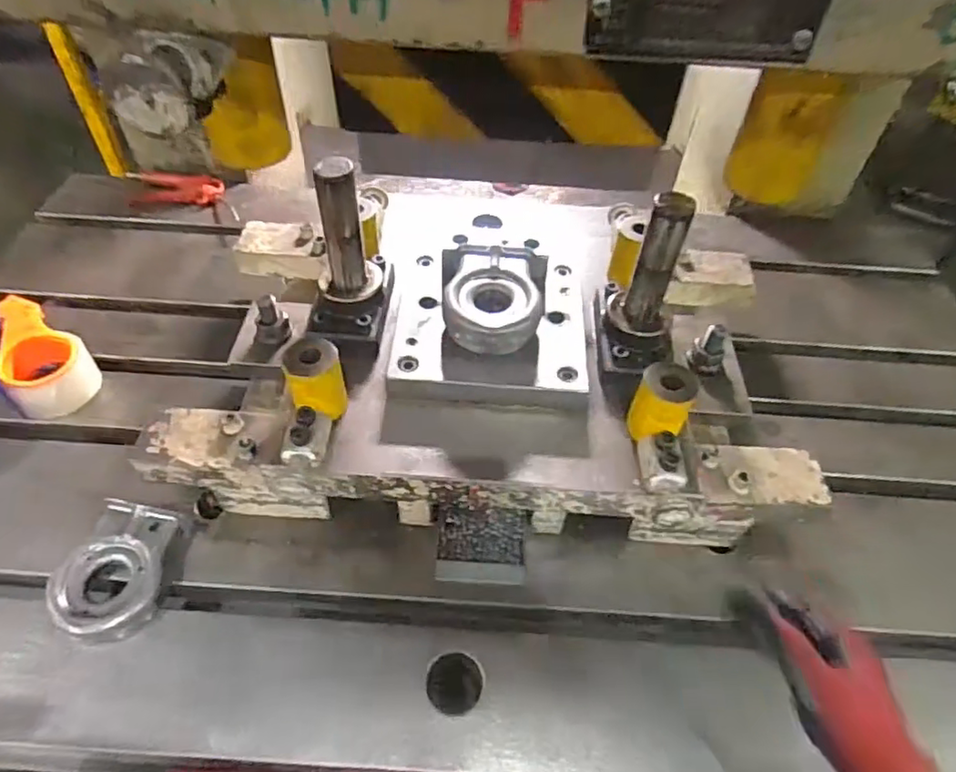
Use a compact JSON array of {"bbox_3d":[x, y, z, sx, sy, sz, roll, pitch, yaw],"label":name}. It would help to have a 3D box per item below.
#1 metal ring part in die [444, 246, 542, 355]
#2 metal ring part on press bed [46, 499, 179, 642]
[{"bbox_3d":[0.015,-0.094,0.643,0.104,0.045,0.127,8,50,4],"label":"metal ring part in die"},{"bbox_3d":[-0.343,0.171,0.578,0.091,0.039,0.120,1,50,-2],"label":"metal ring part on press bed"}]

